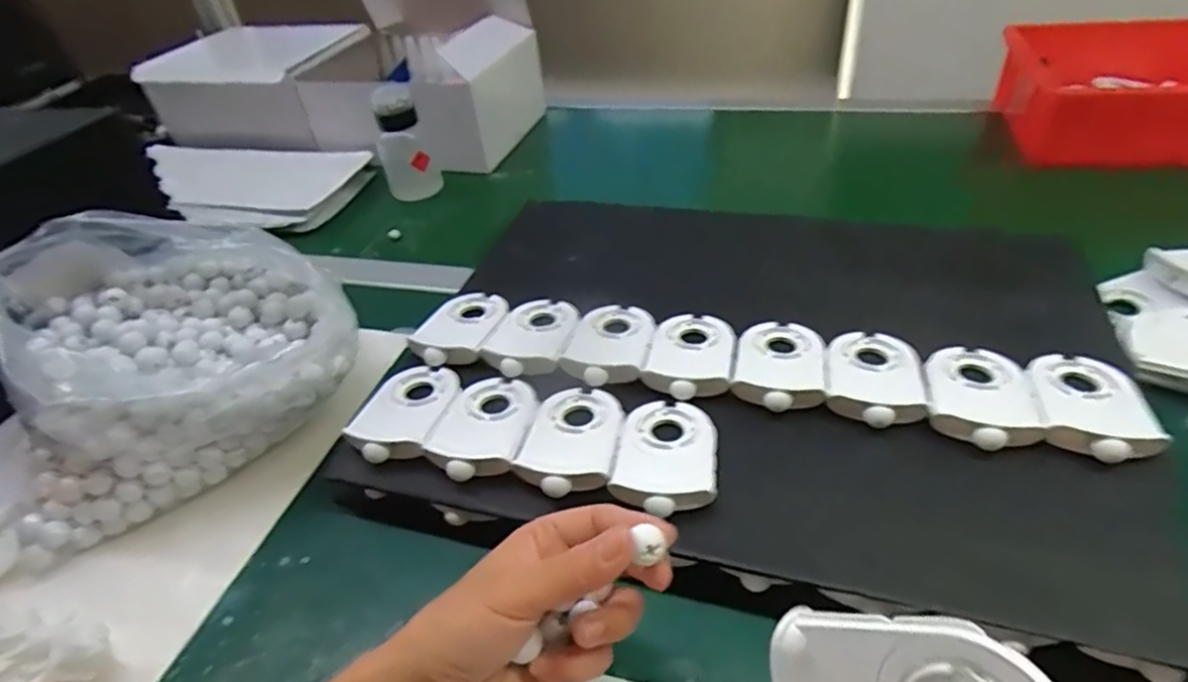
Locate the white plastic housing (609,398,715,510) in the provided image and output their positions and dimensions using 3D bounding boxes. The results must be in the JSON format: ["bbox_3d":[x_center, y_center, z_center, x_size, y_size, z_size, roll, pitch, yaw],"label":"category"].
[{"bbox_3d":[0.043,0.063,0.393,0.058,0.015,0.083,1,40,9],"label":"white plastic housing"}]

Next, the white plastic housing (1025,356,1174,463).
[{"bbox_3d":[0.297,0.035,0.390,0.056,0.017,0.085,7,42,17],"label":"white plastic housing"}]

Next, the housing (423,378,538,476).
[{"bbox_3d":[-0.070,0.048,0.422,0.058,0.019,0.080,4,41,14],"label":"housing"}]

